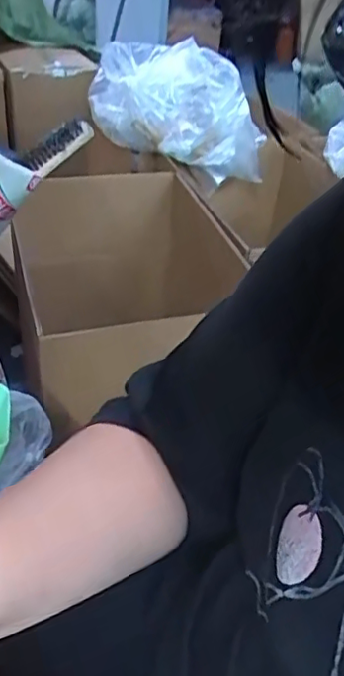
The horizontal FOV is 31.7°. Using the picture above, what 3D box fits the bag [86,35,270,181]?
[{"bbox_3d":[0.020,-0.590,1.549,0.386,0.277,0.322,-7,38,-16],"label":"bag"}]

